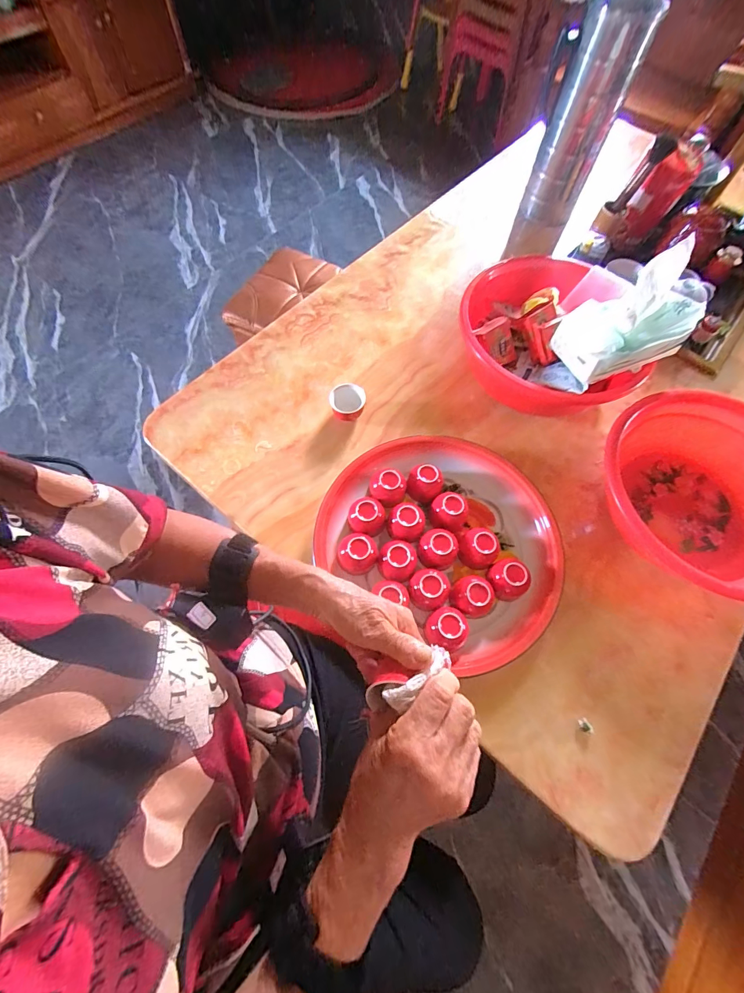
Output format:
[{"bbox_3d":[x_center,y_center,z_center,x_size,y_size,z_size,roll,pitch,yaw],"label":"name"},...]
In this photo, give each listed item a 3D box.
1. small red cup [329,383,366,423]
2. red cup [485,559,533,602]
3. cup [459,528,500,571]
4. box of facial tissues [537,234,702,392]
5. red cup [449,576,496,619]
[{"bbox_3d":[-0.039,-0.149,0.632,0.054,0.039,0.050,1,66,-1],"label":"small red cup"},{"bbox_3d":[0.184,0.112,0.526,0.048,0.036,0.052,1,66,-1],"label":"red cup"},{"bbox_3d":[0.146,0.072,0.546,0.051,0.045,0.050,1,66,-1],"label":"cup"},{"bbox_3d":[0.357,-0.245,0.557,0.186,0.147,0.102,-21,68,-11],"label":"box of facial tissues"},{"bbox_3d":[0.133,0.131,0.517,0.057,0.038,0.052,1,66,-1],"label":"red cup"}]

